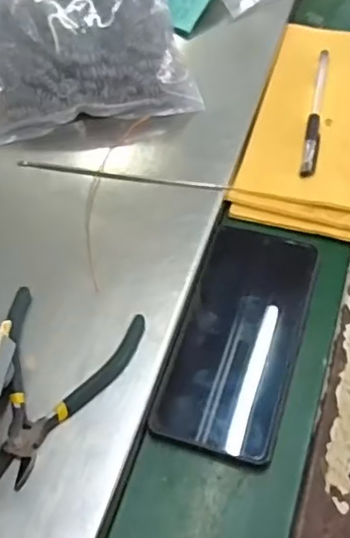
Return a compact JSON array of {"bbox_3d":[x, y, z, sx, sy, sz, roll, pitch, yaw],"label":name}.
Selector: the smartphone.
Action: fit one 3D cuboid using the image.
[{"bbox_3d":[0.045,0.042,0.406,0.077,0.012,0.162,18,60,7],"label":"smartphone"}]

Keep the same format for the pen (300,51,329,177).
[{"bbox_3d":[0.118,-0.135,0.504,0.012,0.008,0.147,12,59,3],"label":"pen"}]

